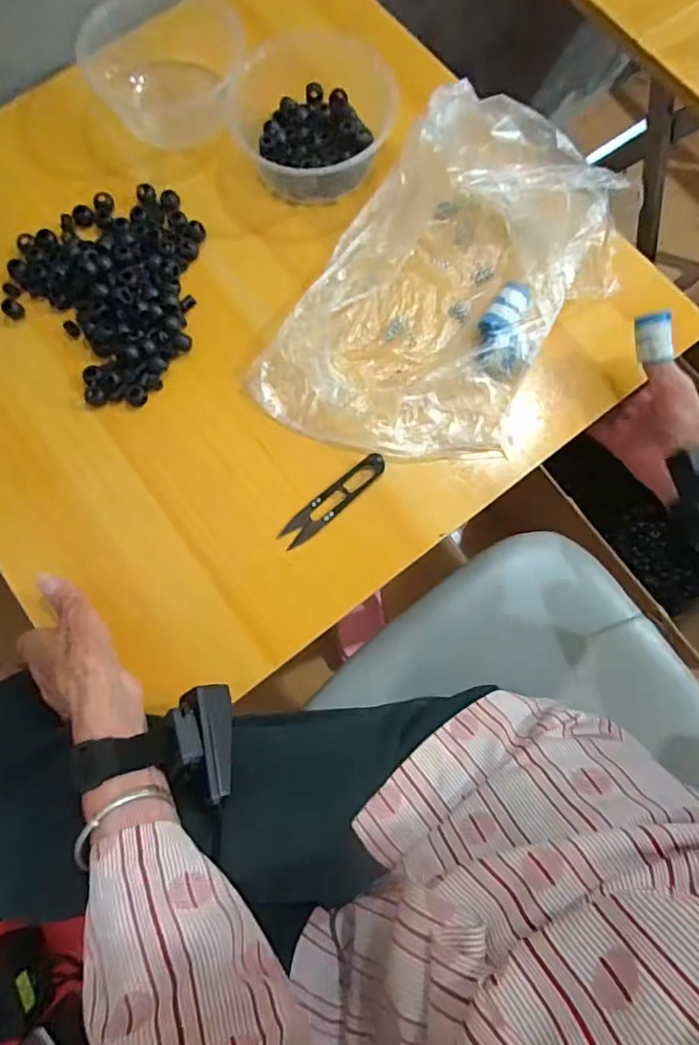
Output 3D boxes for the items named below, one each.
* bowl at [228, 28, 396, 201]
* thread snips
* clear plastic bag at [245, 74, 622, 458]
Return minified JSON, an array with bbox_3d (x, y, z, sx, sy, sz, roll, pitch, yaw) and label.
[{"bbox_3d":[-0.033,-0.366,0.480,0.137,0.042,0.134,12,79,4],"label":"bowl"},{"bbox_3d":[-0.013,-0.018,0.423,0.102,0.007,0.020,-40,80,-6],"label":"thread snips"},{"bbox_3d":[0.075,-0.183,0.427,0.197,0.067,0.295,34,81,8],"label":"clear plastic bag"}]

